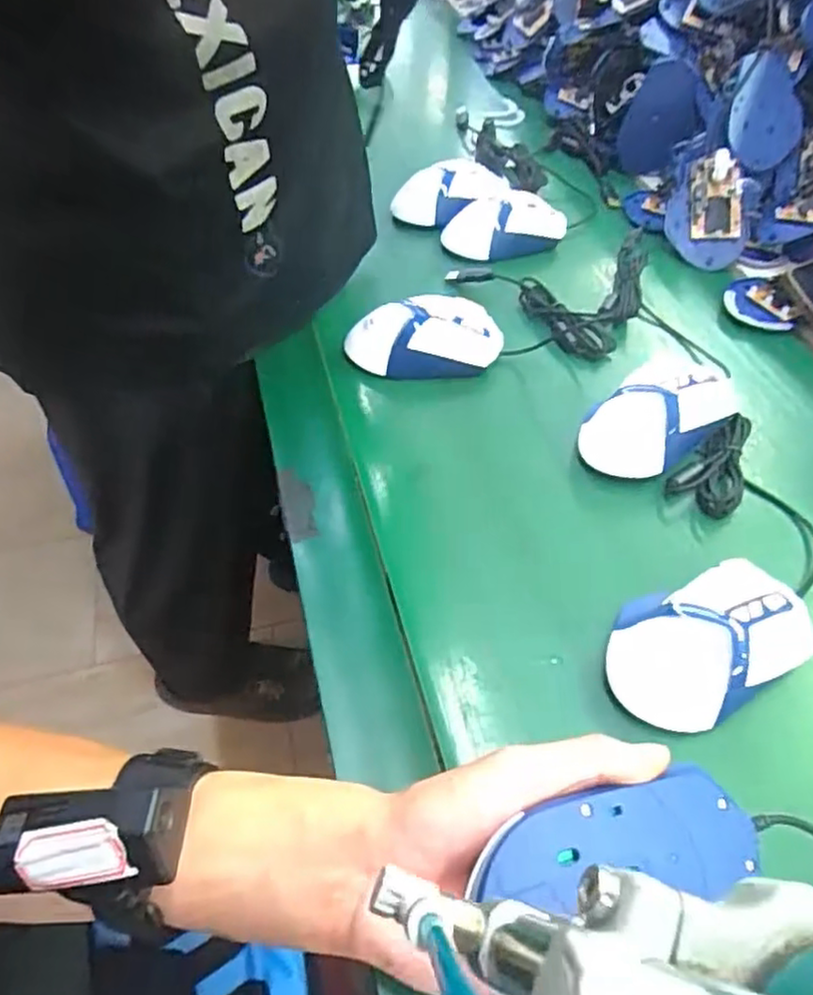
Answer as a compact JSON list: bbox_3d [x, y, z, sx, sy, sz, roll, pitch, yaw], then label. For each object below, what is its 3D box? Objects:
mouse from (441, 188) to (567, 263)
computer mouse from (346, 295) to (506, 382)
[{"bbox_3d":[0.101,-0.261,0.643,0.123,0.042,0.071,-15,53,-16],"label":"mouse"},{"bbox_3d":[0.015,-0.127,0.526,0.119,0.036,0.057,-6,51,-5],"label":"computer mouse"}]

